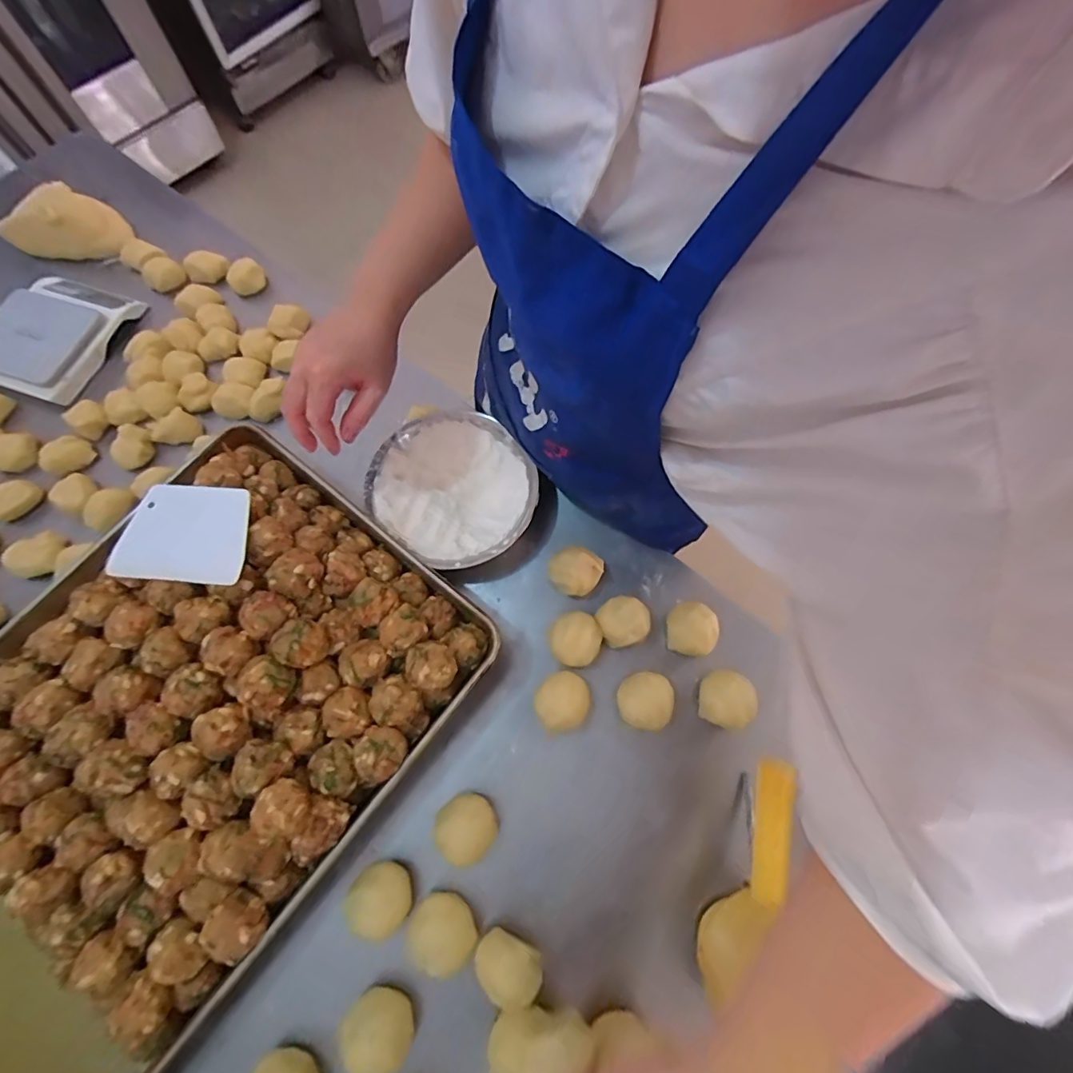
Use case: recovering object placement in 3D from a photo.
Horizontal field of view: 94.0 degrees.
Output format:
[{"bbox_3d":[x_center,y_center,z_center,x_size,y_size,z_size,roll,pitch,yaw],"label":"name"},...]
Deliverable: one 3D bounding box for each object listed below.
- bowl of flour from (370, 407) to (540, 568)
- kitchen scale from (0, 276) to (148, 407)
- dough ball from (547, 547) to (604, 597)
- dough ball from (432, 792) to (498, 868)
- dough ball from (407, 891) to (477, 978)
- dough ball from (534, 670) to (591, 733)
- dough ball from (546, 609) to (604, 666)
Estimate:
[{"bbox_3d":[-0.091,-0.050,0.575,0.170,0.051,0.185,0,70,1],"label":"bowl of flour"},{"bbox_3d":[-0.651,-0.275,0.667,0.144,0.032,0.179,18,71,7],"label":"kitchen scale"},{"bbox_3d":[0.041,0.040,0.547,0.053,0.044,0.051,0,70,1],"label":"dough ball"},{"bbox_3d":[-0.064,0.267,0.465,0.054,0.055,0.051,0,70,1],"label":"dough ball"},{"bbox_3d":[-0.080,0.341,0.435,0.056,0.045,0.049,26,73,10],"label":"dough ball"},{"bbox_3d":[0.025,0.165,0.500,0.055,0.044,0.051,0,70,1],"label":"dough ball"},{"bbox_3d":[0.040,0.106,0.517,0.051,0.044,0.052,0,70,1],"label":"dough ball"}]

